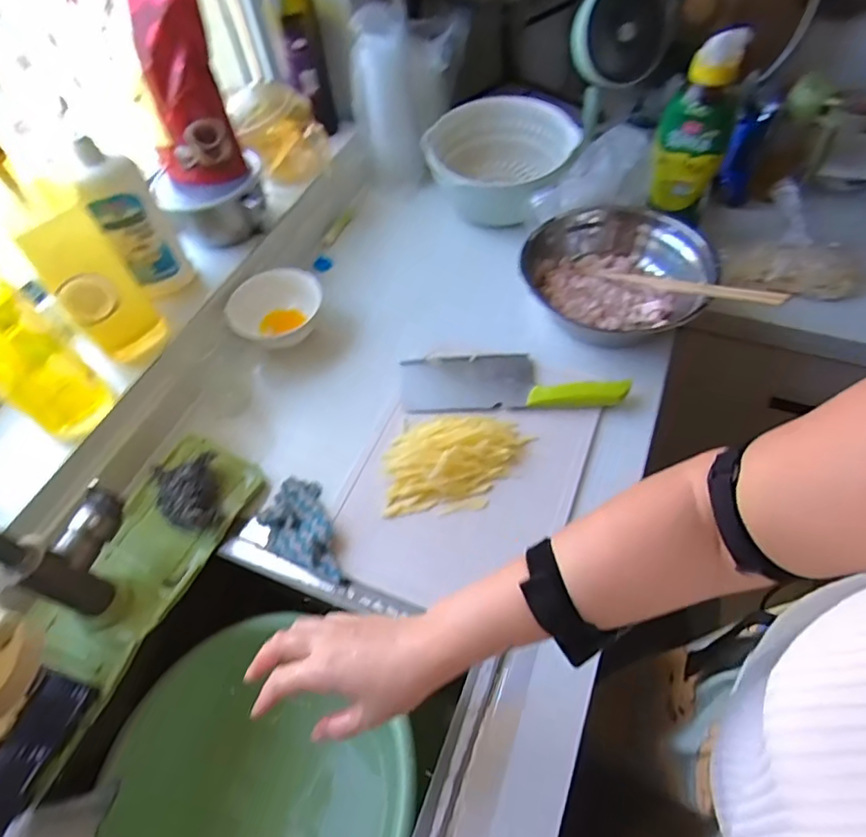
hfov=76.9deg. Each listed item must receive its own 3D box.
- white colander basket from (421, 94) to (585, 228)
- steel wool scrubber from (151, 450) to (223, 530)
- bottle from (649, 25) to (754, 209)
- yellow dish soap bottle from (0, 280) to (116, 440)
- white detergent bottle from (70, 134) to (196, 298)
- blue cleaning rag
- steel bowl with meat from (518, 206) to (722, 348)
[{"bbox_3d":[0.112,-0.406,0.888,0.230,0.121,0.212,-8,55,-1],"label":"white colander basket"},{"bbox_3d":[-0.277,0.085,0.613,0.063,0.042,0.081,-12,55,-3],"label":"steel wool scrubber"},{"bbox_3d":[0.359,-0.395,0.746,0.091,0.216,0.070,17,58,16],"label":"bottle"},{"bbox_3d":[-0.418,-0.073,0.550,0.075,0.244,0.055,-30,58,-15],"label":"yellow dish soap bottle"},{"bbox_3d":[-0.364,-0.236,0.667,0.069,0.188,0.044,-29,58,-15],"label":"white detergent bottle"},{"bbox_3d":[-0.150,0.123,0.597,0.074,0.024,0.143,-21,56,-9],"label":"blue cleaning rag"},{"bbox_3d":[0.254,-0.202,0.759,0.209,0.083,0.226,-2,55,3],"label":"steel bowl with meat"}]

